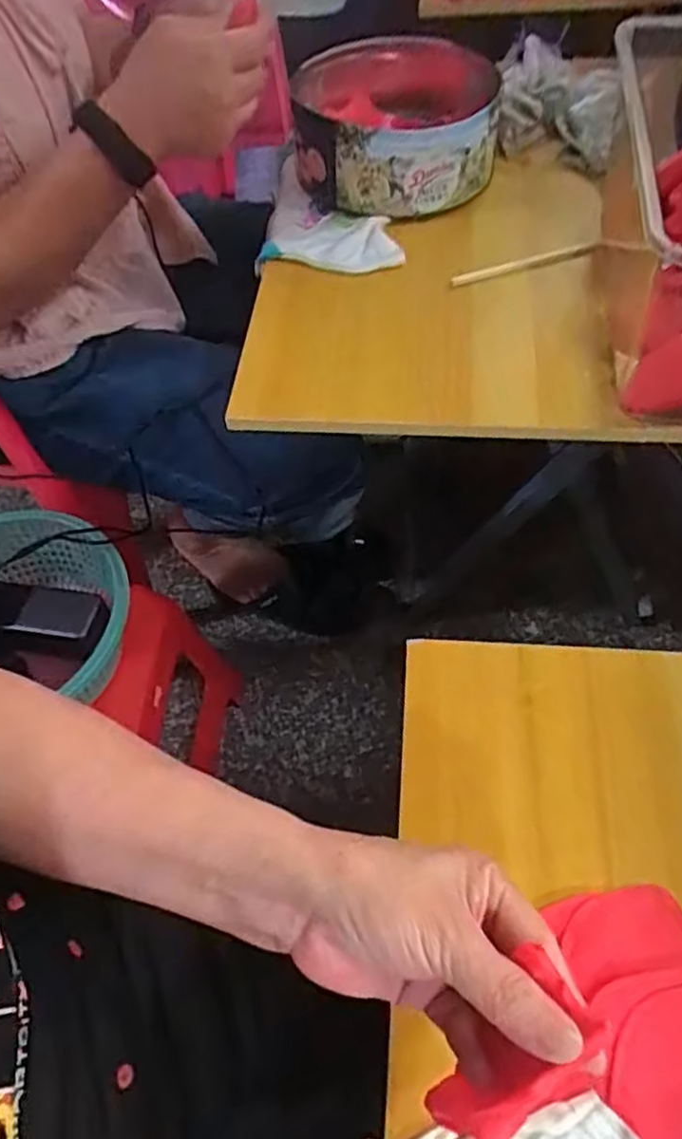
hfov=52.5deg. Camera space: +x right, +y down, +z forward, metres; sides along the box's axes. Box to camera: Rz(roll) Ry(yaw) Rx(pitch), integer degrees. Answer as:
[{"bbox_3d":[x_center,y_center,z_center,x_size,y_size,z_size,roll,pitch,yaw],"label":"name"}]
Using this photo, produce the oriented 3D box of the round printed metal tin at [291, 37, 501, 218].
[{"bbox_3d":[0.053,-0.425,0.659,0.185,0.067,0.202,-2,56,2],"label":"round printed metal tin"}]

